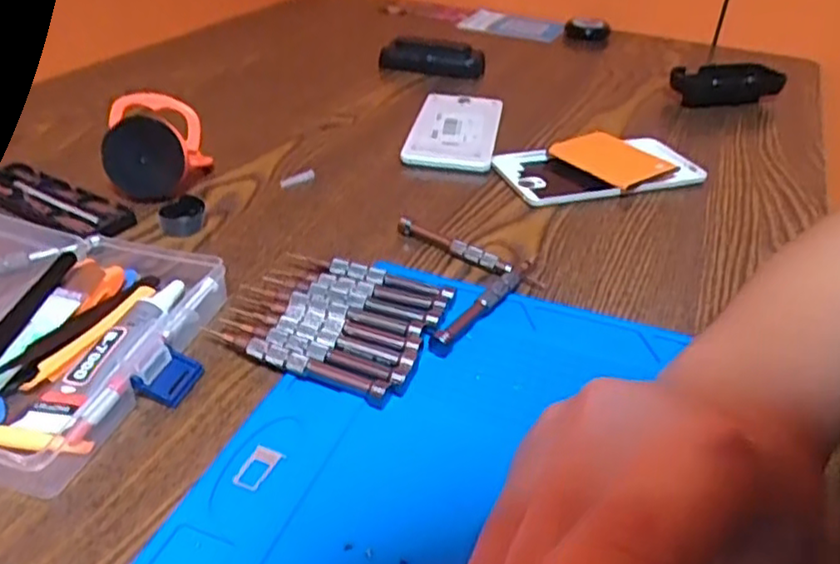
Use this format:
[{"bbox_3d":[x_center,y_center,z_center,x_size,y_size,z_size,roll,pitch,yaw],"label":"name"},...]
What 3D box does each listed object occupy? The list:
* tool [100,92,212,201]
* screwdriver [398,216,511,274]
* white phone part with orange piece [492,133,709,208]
[{"bbox_3d":[-0.187,-0.096,0.472,0.063,0.070,0.047,8,8,-2],"label":"tool"},{"bbox_3d":[0.021,-0.022,0.416,0.081,0.014,0.009,24,41,28],"label":"screwdriver"},{"bbox_3d":[0.137,-0.090,0.510,0.142,0.019,0.071,-9,37,-16],"label":"white phone part with orange piece"}]

